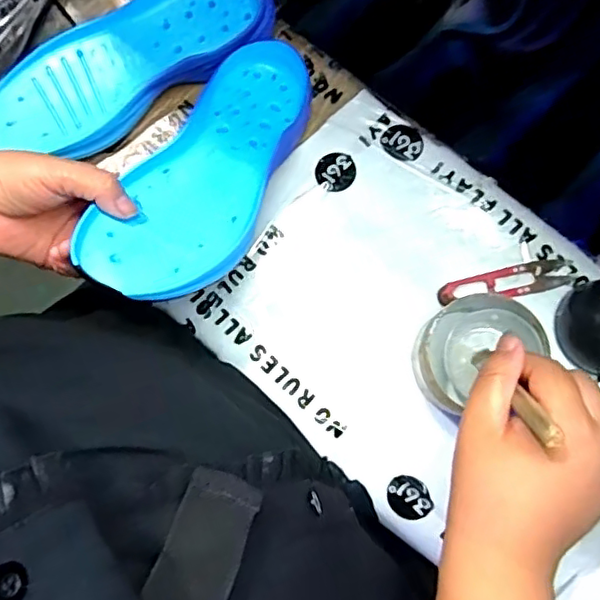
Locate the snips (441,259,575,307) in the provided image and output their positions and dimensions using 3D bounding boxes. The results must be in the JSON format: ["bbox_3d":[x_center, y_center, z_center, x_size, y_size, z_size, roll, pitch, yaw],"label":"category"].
[{"bbox_3d":[0.154,-0.012,0.452,0.099,0.008,0.023,-13,80,0],"label":"snips"}]

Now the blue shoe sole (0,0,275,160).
[{"bbox_3d":[-0.139,-0.191,0.481,0.240,0.038,0.093,-31,81,-3],"label":"blue shoe sole"}]

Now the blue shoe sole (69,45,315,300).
[{"bbox_3d":[-0.061,-0.094,0.421,0.089,0.031,0.241,24,60,5],"label":"blue shoe sole"}]

